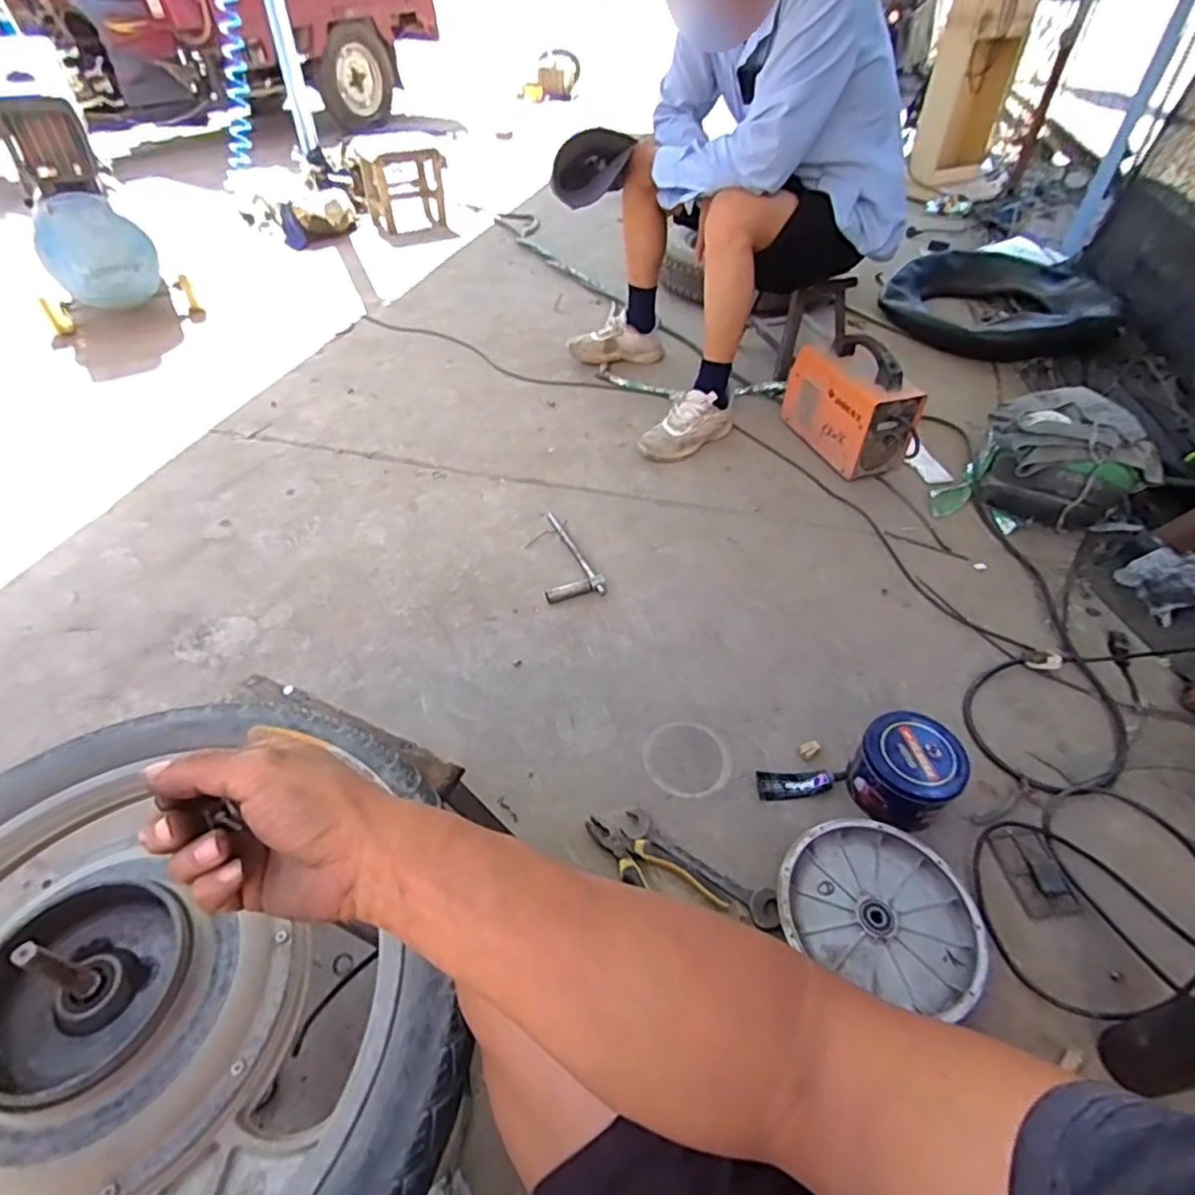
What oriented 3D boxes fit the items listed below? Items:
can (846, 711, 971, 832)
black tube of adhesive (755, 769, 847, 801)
[{"bbox_3d":[0.400,0.229,0.831,0.130,0.107,0.120,1,47,-1],"label":"can"},{"bbox_3d":[0.280,0.256,0.865,0.117,0.023,0.037,-8,50,6],"label":"black tube of adhesive"}]

